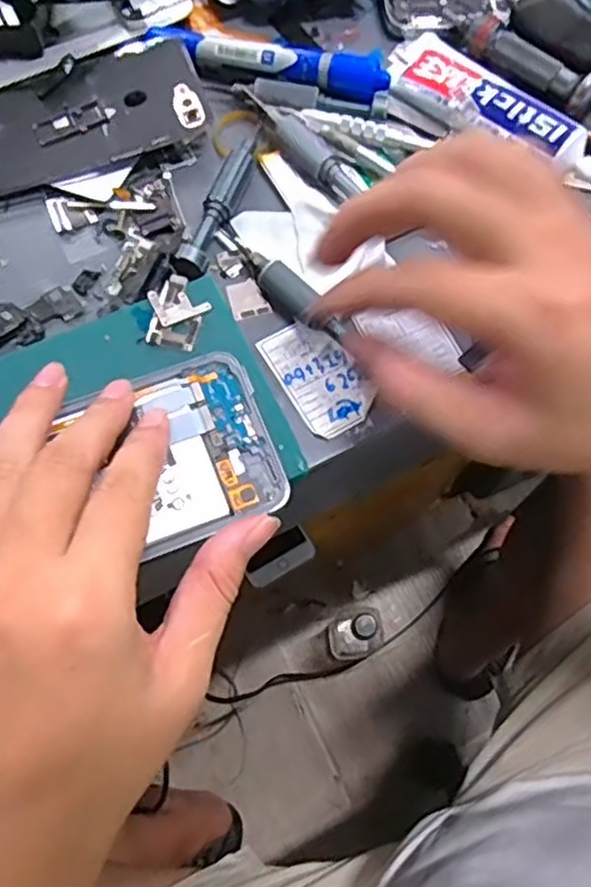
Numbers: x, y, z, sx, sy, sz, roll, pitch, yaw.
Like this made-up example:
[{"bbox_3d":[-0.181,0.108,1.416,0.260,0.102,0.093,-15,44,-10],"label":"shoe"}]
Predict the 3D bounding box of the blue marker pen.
[{"bbox_3d":[-0.015,-0.208,0.371,0.130,0.014,0.018,14,70,3],"label":"blue marker pen"}]

